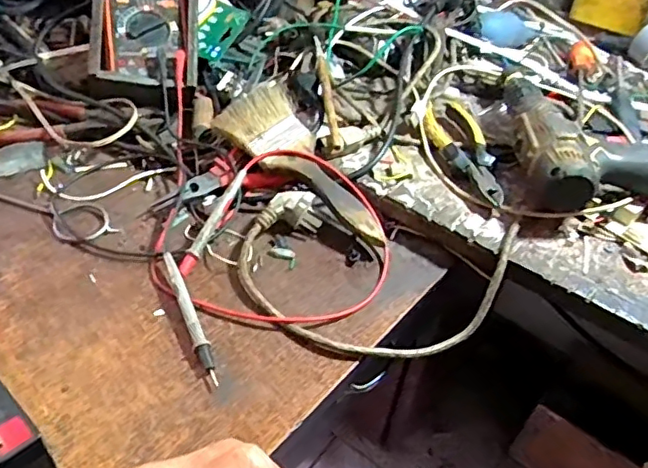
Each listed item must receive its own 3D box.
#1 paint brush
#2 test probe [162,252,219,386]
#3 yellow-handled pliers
[{"bbox_3d":[-0.010,-0.072,0.548,0.195,0.011,0.076,41,70,13],"label":"paint brush"},{"bbox_3d":[-0.102,0.060,0.439,0.011,0.014,0.122,-16,49,-20],"label":"test probe"},{"bbox_3d":[0.141,-0.091,0.585,0.056,0.022,0.177,-7,46,-13],"label":"yellow-handled pliers"}]

